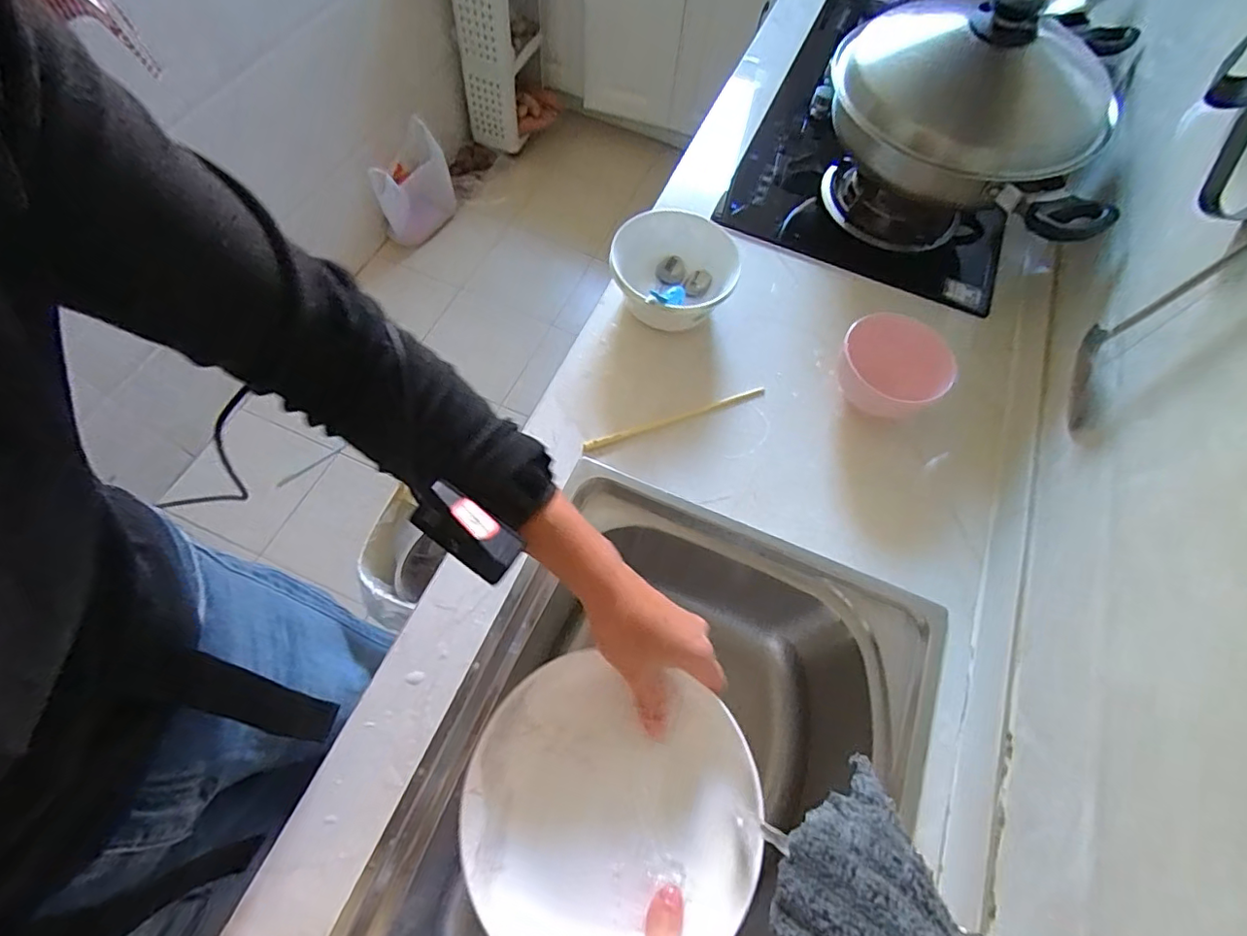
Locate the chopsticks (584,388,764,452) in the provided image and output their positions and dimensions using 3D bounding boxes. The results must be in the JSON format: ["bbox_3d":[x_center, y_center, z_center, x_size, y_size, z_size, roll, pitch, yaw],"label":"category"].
[{"bbox_3d":[0.063,-0.060,0.678,0.236,0.010,0.011,-17,67,-11],"label":"chopsticks"}]

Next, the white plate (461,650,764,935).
[{"bbox_3d":[-0.001,0.228,0.388,0.205,0.037,0.205,10,53,-13],"label":"white plate"}]

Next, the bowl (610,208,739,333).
[{"bbox_3d":[0.059,-0.243,0.717,0.148,0.080,0.157,1,64,-3],"label":"bowl"}]

